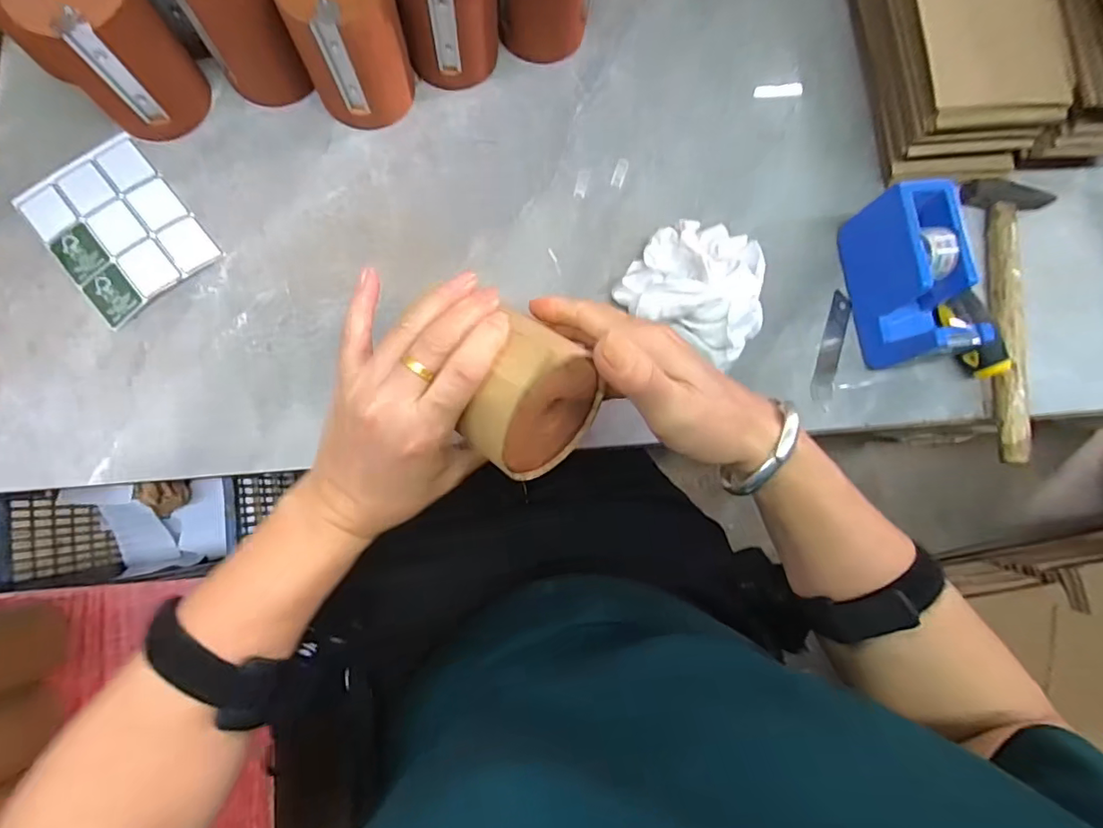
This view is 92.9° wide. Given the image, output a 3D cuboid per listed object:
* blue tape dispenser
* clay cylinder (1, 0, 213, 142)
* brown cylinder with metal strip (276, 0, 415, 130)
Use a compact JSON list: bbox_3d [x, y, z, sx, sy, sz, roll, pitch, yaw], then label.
[{"bbox_3d":[0.282,-0.106,0.415,0.048,0.081,0.127,-8,81,-5],"label":"blue tape dispenser"},{"bbox_3d":[-0.320,-0.271,0.389,0.077,0.102,0.072,1,81,-4],"label":"clay cylinder"},{"bbox_3d":[-0.153,-0.288,0.404,0.077,0.101,0.074,1,81,-4],"label":"brown cylinder with metal strip"}]

